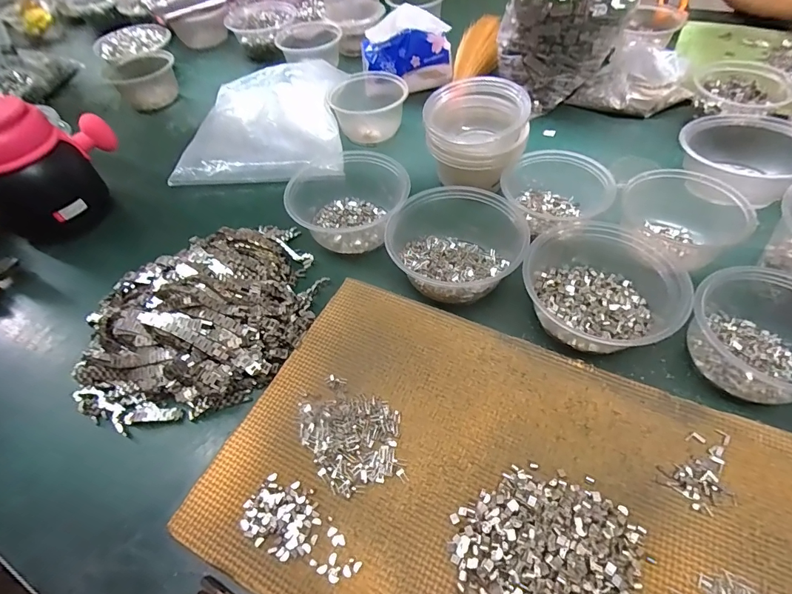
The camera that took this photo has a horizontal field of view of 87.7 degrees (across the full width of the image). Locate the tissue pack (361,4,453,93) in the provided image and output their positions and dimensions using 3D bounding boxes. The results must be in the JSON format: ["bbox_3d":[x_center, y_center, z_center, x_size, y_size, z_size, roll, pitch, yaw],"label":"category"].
[{"bbox_3d":[0.016,-0.394,0.659,0.145,0.102,0.057,-5,54,2],"label":"tissue pack"}]

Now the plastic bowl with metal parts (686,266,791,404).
[{"bbox_3d":[0.308,0.026,0.339,0.125,0.050,0.117,-3,54,4],"label":"plastic bowl with metal parts"}]

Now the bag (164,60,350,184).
[{"bbox_3d":[-0.192,-0.272,0.610,0.217,0.037,0.254,-3,54,3],"label":"bag"}]

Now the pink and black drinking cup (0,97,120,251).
[{"bbox_3d":[-0.455,-0.155,0.496,0.133,0.154,0.204,24,60,21],"label":"pink and black drinking cup"}]

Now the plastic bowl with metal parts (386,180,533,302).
[{"bbox_3d":[0.057,-0.055,0.424,0.125,0.060,0.125,-3,54,4],"label":"plastic bowl with metal parts"}]

